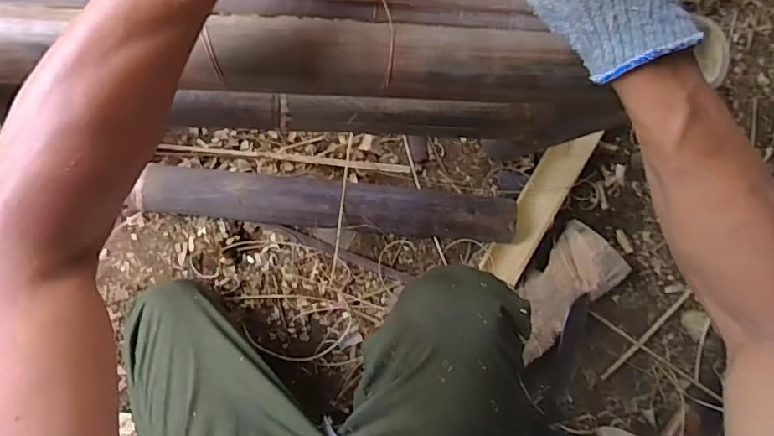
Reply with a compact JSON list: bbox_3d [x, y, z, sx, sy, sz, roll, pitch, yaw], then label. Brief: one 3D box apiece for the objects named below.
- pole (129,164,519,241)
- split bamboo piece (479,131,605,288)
[{"bbox_3d":[-0.083,-0.019,0.754,0.555,0.057,0.074,5,92,-5],"label":"pole"},{"bbox_3d":[0.238,-0.022,0.777,0.058,0.034,0.261,32,89,-5],"label":"split bamboo piece"}]

